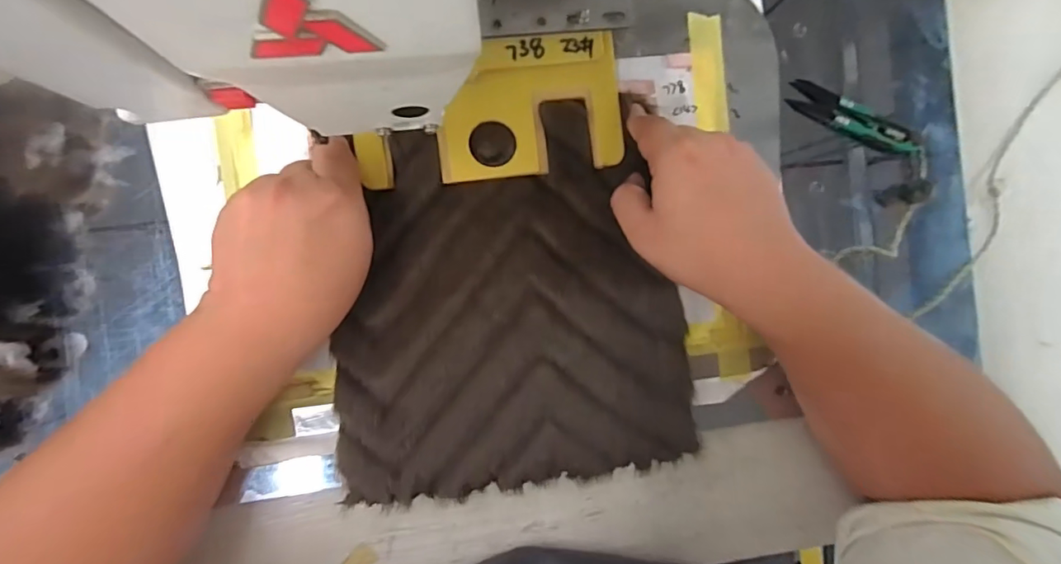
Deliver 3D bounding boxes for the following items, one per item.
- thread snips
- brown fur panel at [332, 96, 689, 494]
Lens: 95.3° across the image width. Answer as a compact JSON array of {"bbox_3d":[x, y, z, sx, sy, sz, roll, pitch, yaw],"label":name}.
[{"bbox_3d":[0.250,-0.124,0.368,0.107,0.012,0.023,25,86,-8],"label":"thread snips"},{"bbox_3d":[-0.015,0.017,0.331,0.238,0.019,0.247,-9,91,-9],"label":"brown fur panel"}]

